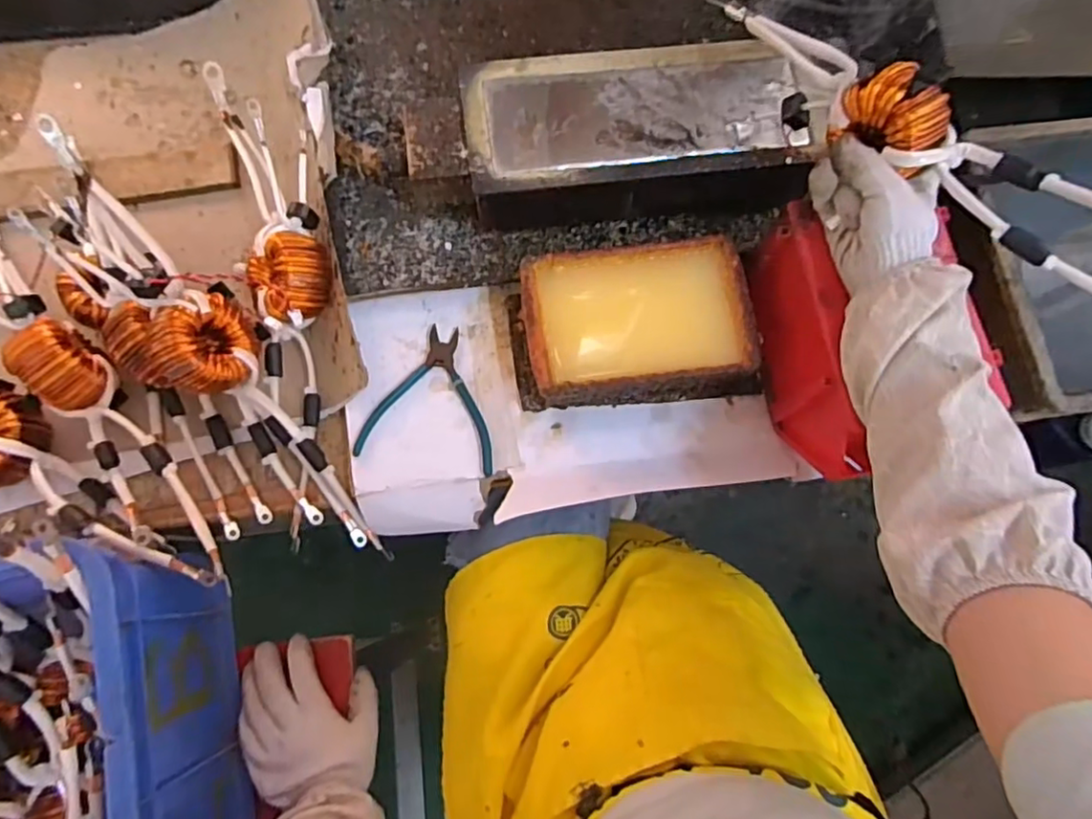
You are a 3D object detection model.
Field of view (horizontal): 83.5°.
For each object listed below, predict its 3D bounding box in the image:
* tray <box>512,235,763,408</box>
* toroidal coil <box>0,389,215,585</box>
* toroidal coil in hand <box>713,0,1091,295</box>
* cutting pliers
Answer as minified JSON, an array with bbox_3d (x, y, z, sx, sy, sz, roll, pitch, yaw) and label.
[{"bbox_3d":[0.083,-0.078,0.576,0.230,0.068,0.137,-6,76,-4],"label":"tray"},{"bbox_3d":[-0.468,0.040,0.552,0.435,0.058,0.088,27,76,4],"label":"toroidal coil"},{"bbox_3d":[0.290,-0.198,0.470,0.060,0.091,0.429,-35,68,-10],"label":"toroidal coil in hand"},{"bbox_3d":[-0.102,-0.013,0.581,0.126,0.006,0.133,11,76,0],"label":"cutting pliers"}]

